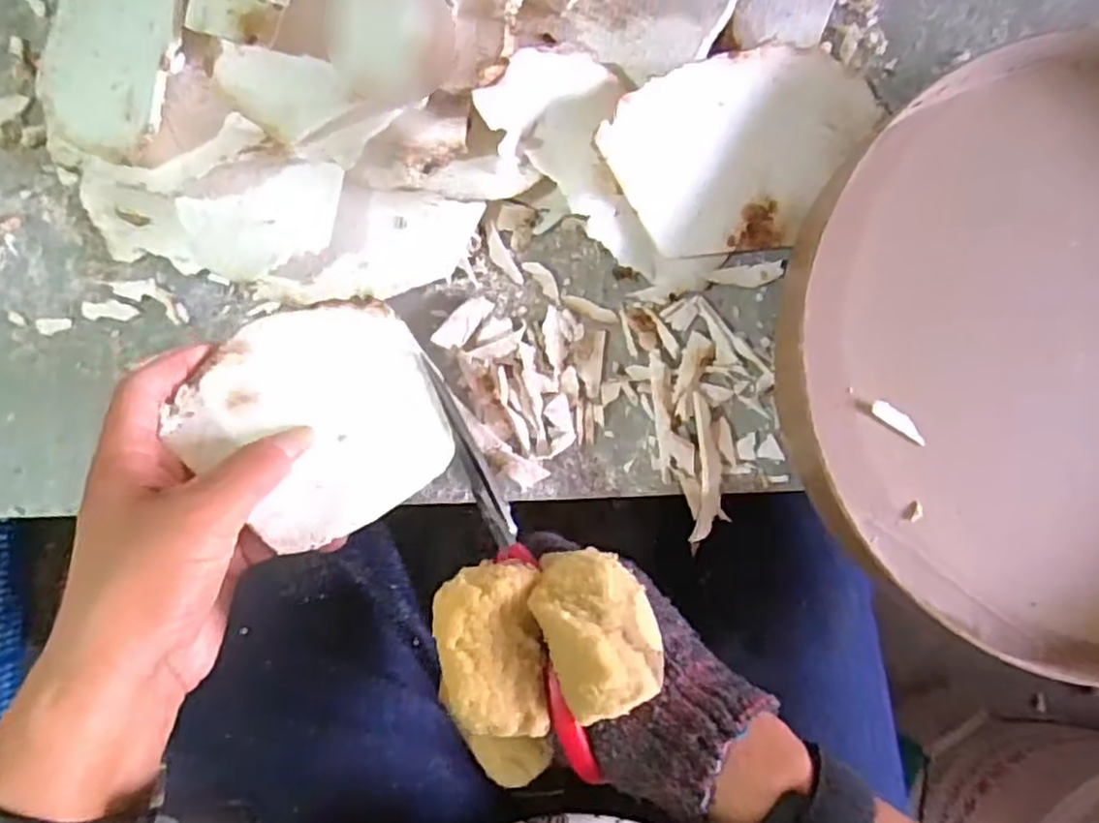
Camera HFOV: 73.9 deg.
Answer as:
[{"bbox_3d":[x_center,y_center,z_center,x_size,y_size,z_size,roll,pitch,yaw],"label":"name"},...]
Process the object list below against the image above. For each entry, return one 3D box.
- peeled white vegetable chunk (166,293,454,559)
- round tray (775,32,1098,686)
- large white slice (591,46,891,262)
[{"bbox_3d":[-0.101,0.004,0.316,0.103,0.015,0.103,4,65,-8],"label":"peeled white vegetable chunk"},{"bbox_3d":[0.271,-0.038,0.360,0.294,0.041,0.313,26,84,3],"label":"round tray"},{"bbox_3d":[0.101,-0.134,0.367,0.147,0.016,0.092,-33,105,-14],"label":"large white slice"}]

